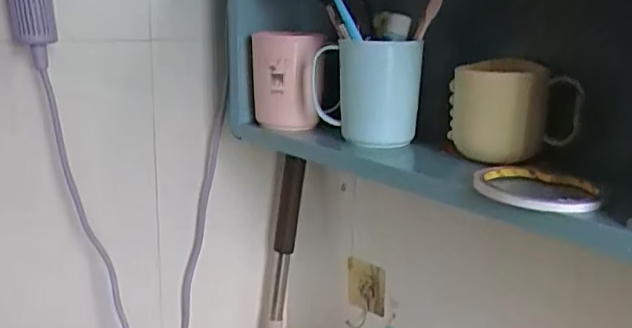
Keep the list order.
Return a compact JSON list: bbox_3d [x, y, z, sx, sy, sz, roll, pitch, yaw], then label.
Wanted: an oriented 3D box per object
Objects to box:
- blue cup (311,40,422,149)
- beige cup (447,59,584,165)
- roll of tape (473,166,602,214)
[{"bbox_3d":[0.047,-0.069,0.562,0.097,0.095,0.075,1,14,0],"label":"blue cup"},{"bbox_3d":[0.163,-0.045,0.495,0.084,0.082,0.068,-4,15,-20],"label":"beige cup"},{"bbox_3d":[0.156,0.017,0.422,0.081,0.010,0.079,6,15,19],"label":"roll of tape"}]

